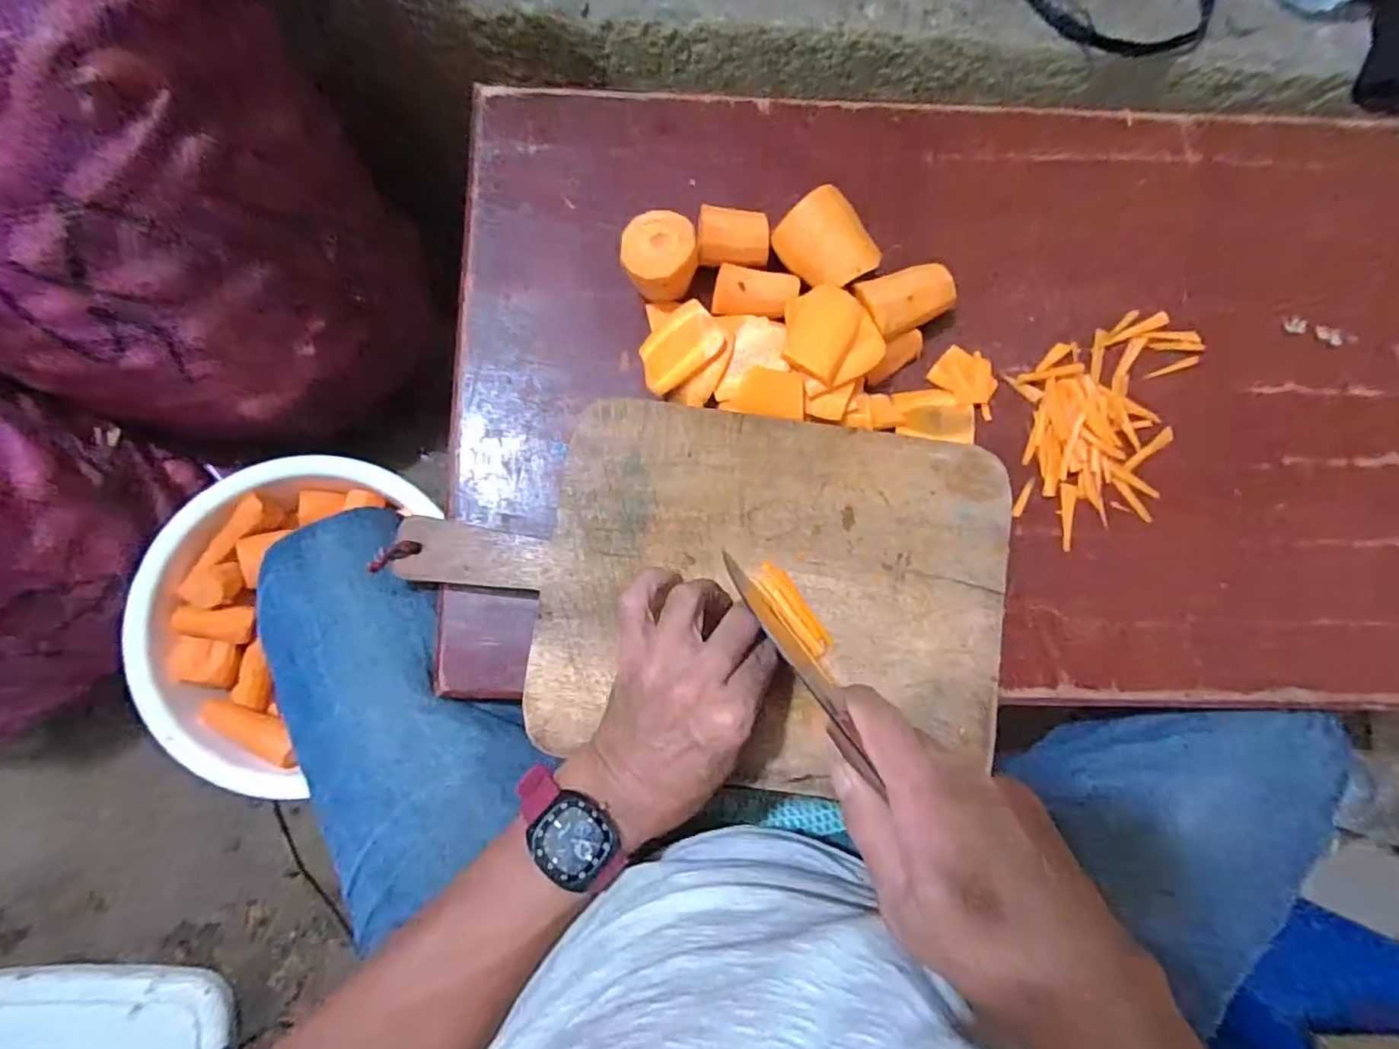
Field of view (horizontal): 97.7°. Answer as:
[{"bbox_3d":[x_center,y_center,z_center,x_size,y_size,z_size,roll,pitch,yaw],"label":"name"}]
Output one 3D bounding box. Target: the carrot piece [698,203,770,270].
[{"bbox_3d":[0.024,-0.198,0.432,0.049,0.027,0.034,6,85,-2],"label":"carrot piece"}]

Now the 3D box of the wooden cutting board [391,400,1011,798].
[{"bbox_3d":[0.005,0.039,0.392,0.377,0.021,0.228,5,85,-2],"label":"wooden cutting board"}]

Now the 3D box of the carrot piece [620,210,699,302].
[{"bbox_3d":[-0.027,-0.180,0.424,0.049,0.047,0.050,-2,86,-2],"label":"carrot piece"}]

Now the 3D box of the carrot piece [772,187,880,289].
[{"bbox_3d":[0.087,-0.189,0.423,0.054,0.052,0.061,-36,85,-5],"label":"carrot piece"}]

